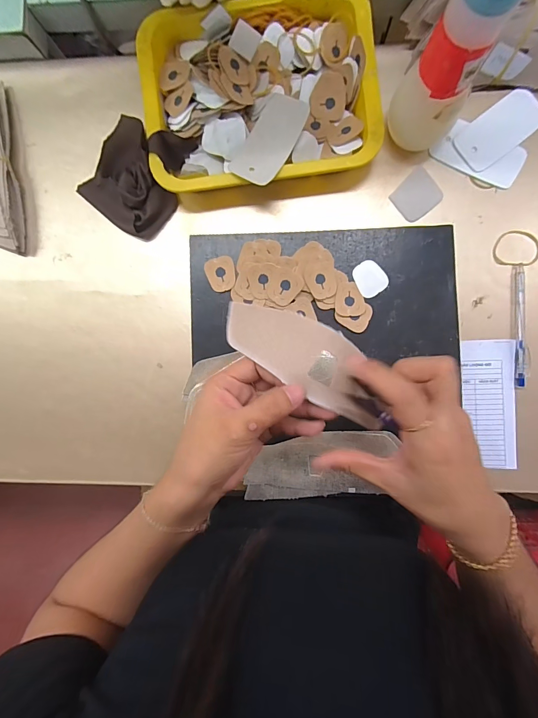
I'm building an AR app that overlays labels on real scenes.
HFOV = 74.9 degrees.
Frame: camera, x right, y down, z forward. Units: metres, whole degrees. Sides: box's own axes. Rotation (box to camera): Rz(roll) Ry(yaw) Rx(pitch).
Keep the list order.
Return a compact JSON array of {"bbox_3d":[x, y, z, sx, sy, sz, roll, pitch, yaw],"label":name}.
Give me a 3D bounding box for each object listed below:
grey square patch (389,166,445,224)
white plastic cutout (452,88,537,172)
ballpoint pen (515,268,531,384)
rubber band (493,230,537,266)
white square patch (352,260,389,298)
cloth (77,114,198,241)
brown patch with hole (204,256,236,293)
[{"bbox_3d":[0.173,-0.193,0.413,0.053,0.004,0.049,-38,91,4],"label":"grey square patch"},{"bbox_3d":[0.267,-0.264,0.404,0.102,0.004,0.053,-39,91,4],"label":"white plastic cutout"},{"bbox_3d":[0.291,-0.037,0.405,0.016,0.008,0.137,-5,93,3],"label":"ballpoint pen"},{"bbox_3d":[0.290,-0.128,0.408,0.052,0.006,0.039,5,93,3],"label":"rubber band"},{"bbox_3d":[0.113,-0.090,0.395,0.033,0.004,0.039,-41,90,4],"label":"white square patch"},{"bbox_3d":[-0.158,-0.216,0.411,0.104,0.039,0.119,32,94,1],"label":"cloth"},{"bbox_3d":[-0.056,-0.097,0.405,0.033,0.004,0.039,-8,93,3],"label":"brown patch with hole"}]

